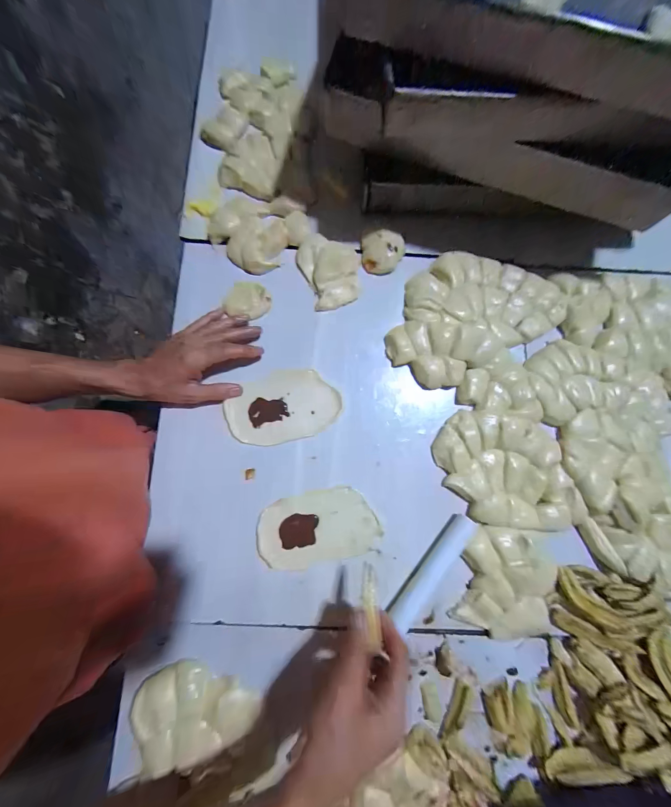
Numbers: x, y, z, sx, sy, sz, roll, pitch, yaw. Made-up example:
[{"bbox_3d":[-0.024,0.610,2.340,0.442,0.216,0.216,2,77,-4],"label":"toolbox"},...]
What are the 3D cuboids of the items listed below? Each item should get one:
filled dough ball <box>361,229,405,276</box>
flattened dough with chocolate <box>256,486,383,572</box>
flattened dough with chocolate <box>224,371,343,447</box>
[{"bbox_3d":[0.066,-0.216,0.412,0.061,0.025,0.058,0,80,0],"label":"filled dough ball"},{"bbox_3d":[-0.021,0.156,0.360,0.145,0.009,0.084,-11,80,-2],"label":"flattened dough with chocolate"},{"bbox_3d":[-0.070,0.005,0.384,0.145,0.007,0.090,-17,80,-3],"label":"flattened dough with chocolate"}]

